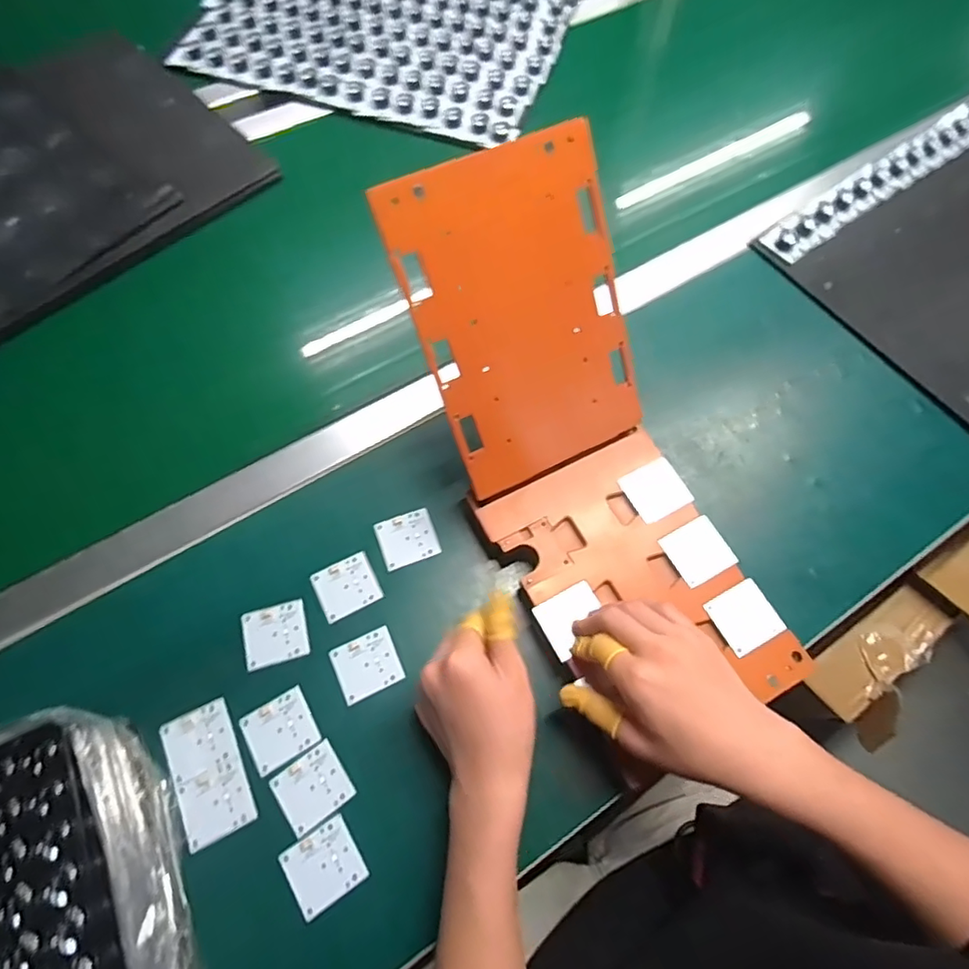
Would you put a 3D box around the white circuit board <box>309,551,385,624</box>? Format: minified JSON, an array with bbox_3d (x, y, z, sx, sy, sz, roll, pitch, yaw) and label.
[{"bbox_3d":[-0.116,0.086,0.465,0.049,0.005,0.046,-26,72,-11],"label":"white circuit board"}]

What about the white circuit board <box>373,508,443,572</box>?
[{"bbox_3d":[-0.068,0.048,0.485,0.049,0.005,0.045,-21,71,-10],"label":"white circuit board"}]

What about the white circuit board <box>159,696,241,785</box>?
[{"bbox_3d":[-0.216,0.194,0.418,0.050,0.005,0.044,-25,68,-12],"label":"white circuit board"}]

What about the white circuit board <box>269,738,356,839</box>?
[{"bbox_3d":[-0.127,0.223,0.406,0.048,0.004,0.045,-34,74,-14],"label":"white circuit board"}]

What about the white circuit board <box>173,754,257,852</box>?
[{"bbox_3d":[-0.196,0.231,0.400,0.046,0.004,0.047,-25,72,-11],"label":"white circuit board"}]

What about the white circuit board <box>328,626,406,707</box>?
[{"bbox_3d":[-0.095,0.144,0.442,0.049,0.004,0.045,-24,72,-11],"label":"white circuit board"}]

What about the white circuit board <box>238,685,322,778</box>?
[{"bbox_3d":[-0.156,0.187,0.420,0.049,0.004,0.046,-29,73,-12],"label":"white circuit board"}]

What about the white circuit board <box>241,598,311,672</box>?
[{"bbox_3d":[-0.170,0.121,0.449,0.049,0.005,0.046,-15,70,-8],"label":"white circuit board"}]

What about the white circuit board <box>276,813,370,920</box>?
[{"bbox_3d":[-0.113,0.268,0.389,0.047,0.004,0.046,-30,73,-13],"label":"white circuit board"}]

